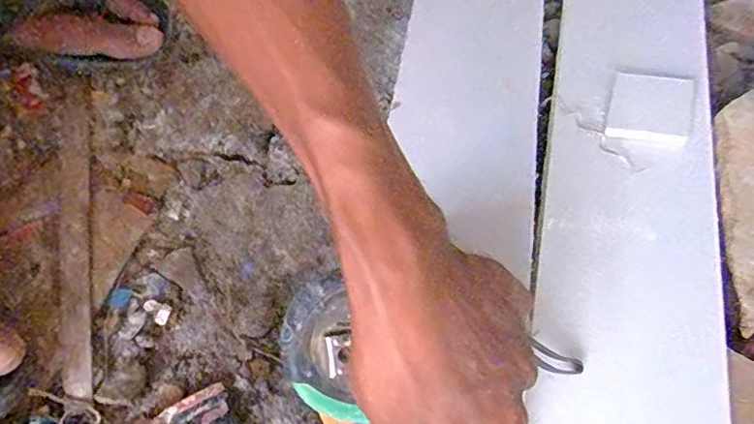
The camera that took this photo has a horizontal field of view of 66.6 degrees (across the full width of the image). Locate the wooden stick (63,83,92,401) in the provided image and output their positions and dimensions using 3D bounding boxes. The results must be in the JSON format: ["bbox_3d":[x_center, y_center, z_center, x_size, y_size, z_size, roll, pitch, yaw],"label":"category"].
[{"bbox_3d":[-0.211,0.008,0.405,0.018,0.006,0.248,-11,60,-8],"label":"wooden stick"}]

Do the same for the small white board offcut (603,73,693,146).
[{"bbox_3d":[0.182,-0.070,0.384,0.049,0.004,0.056,11,64,24],"label":"small white board offcut"}]

